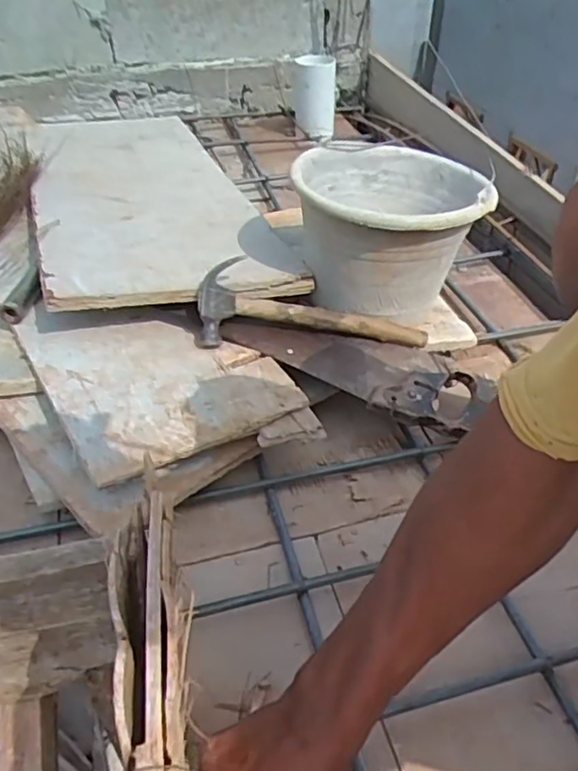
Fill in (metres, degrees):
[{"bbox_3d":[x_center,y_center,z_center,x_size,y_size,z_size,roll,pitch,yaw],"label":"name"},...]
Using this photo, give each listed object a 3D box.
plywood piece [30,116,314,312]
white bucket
[{"bbox_3d":[-0.244,-0.335,0.994,0.309,0.023,0.833,-7,37,-19],"label":"plywood piece"},{"bbox_3d":[0.123,-0.206,0.754,0.216,0.136,0.261,5,42,6],"label":"white bucket"}]

